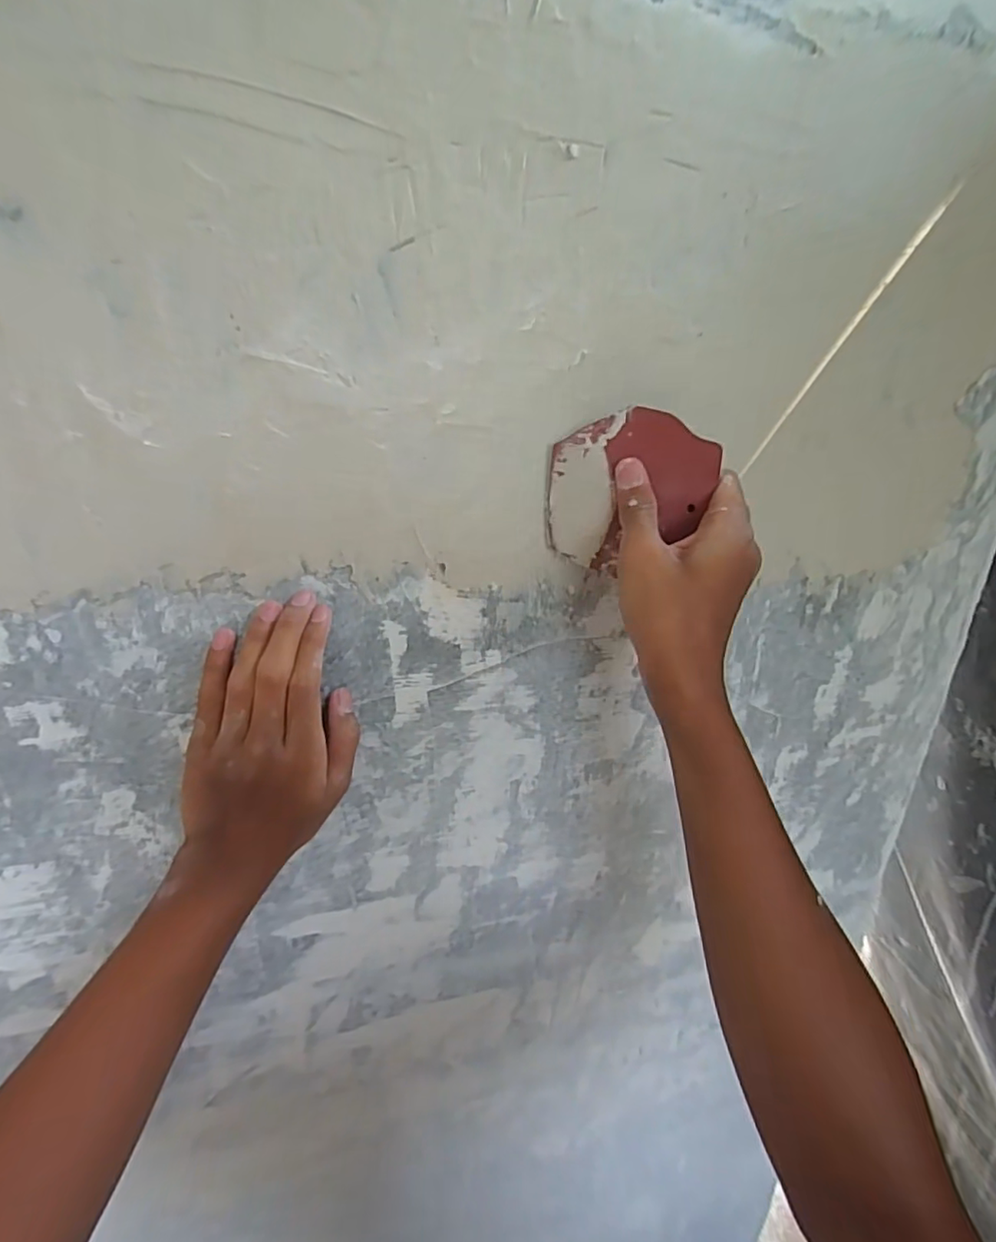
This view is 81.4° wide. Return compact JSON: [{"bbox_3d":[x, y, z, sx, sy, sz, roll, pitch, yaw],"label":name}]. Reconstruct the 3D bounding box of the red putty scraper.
[{"bbox_3d":[0.075,-0.074,0.337,0.092,0.087,0.006,10,21,19],"label":"red putty scraper"}]

